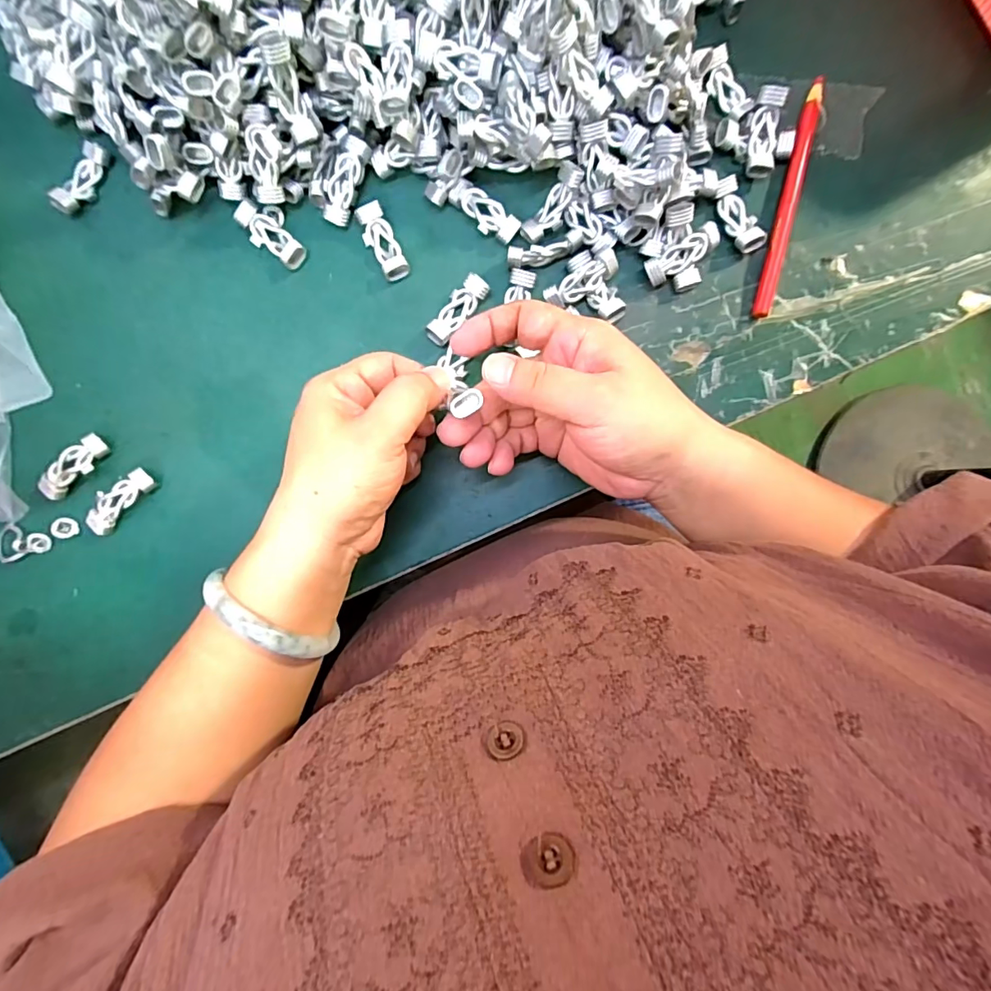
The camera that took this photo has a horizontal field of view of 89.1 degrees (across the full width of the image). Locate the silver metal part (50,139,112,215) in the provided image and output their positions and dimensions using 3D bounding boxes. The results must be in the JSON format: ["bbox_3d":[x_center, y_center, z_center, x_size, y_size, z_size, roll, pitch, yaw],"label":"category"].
[{"bbox_3d":[-0.248,-0.190,0.302,0.014,0.013,0.044,31,91,1],"label":"silver metal part"}]

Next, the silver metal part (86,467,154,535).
[{"bbox_3d":[-0.224,0.003,0.300,0.016,0.009,0.045,43,91,1],"label":"silver metal part"}]

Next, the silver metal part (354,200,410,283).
[{"bbox_3d":[-0.067,-0.149,0.298,0.018,0.010,0.043,-23,90,1],"label":"silver metal part"}]

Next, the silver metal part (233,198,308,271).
[{"bbox_3d":[-0.132,-0.155,0.298,0.024,0.012,0.044,-40,89,1],"label":"silver metal part"}]

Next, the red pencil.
[{"bbox_3d":[0.171,-0.171,0.293,0.011,0.009,0.138,13,90,1],"label":"red pencil"}]

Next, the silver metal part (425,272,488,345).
[{"bbox_3d":[-0.023,-0.110,0.296,0.016,0.010,0.045,41,91,1],"label":"silver metal part"}]

